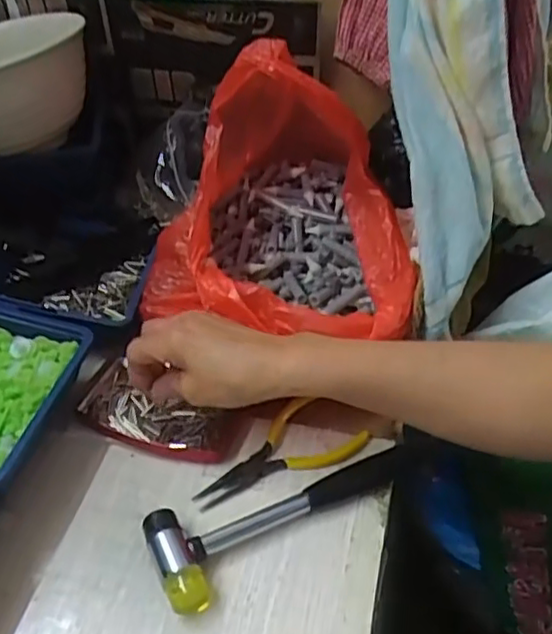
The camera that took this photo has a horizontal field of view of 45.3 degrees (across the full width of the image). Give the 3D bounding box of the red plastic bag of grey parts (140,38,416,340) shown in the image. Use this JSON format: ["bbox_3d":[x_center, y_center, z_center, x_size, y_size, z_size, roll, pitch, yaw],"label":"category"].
[{"bbox_3d":[-0.002,-0.100,0.511,0.207,0.174,0.200,0,41,1],"label":"red plastic bag of grey parts"}]

